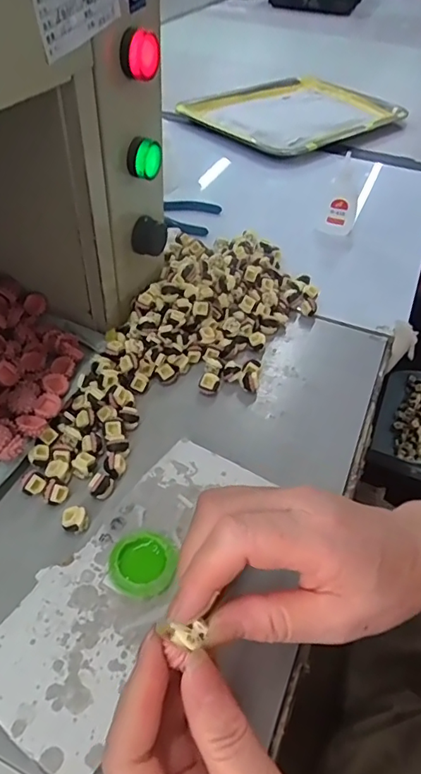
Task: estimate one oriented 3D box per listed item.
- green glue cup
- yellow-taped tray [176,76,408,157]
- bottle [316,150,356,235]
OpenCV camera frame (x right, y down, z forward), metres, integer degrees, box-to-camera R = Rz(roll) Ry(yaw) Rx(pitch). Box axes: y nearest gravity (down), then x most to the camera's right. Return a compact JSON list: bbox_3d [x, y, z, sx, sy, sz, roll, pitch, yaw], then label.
[{"bbox_3d":[-0.039,0.103,0.292,0.038,0.009,0.036,2,46,-2],"label":"green glue cup"},{"bbox_3d":[0.127,-0.446,0.819,0.334,0.032,0.238,-33,57,-30],"label":"yellow-taped tray"},{"bbox_3d":[0.149,-0.211,0.568,0.037,0.083,0.024,27,50,20],"label":"bottle"}]

